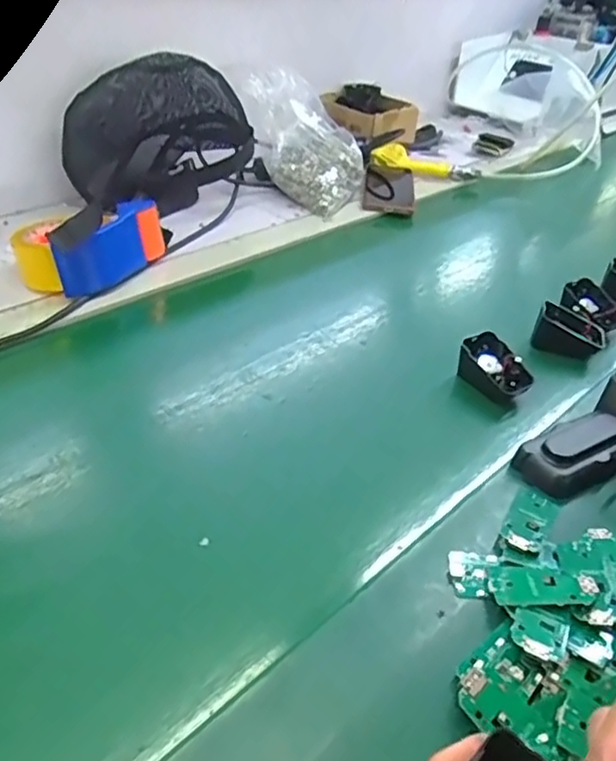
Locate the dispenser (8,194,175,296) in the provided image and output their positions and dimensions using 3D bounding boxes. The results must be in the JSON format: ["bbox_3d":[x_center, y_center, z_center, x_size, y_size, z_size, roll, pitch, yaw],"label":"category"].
[{"bbox_3d":[-0.242,-0.154,0.687,0.107,0.072,0.166,21,40,23],"label":"dispenser"}]

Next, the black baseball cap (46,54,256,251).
[{"bbox_3d":[-0.214,-0.332,0.840,0.215,0.179,0.147,-28,47,-36],"label":"black baseball cap"}]

